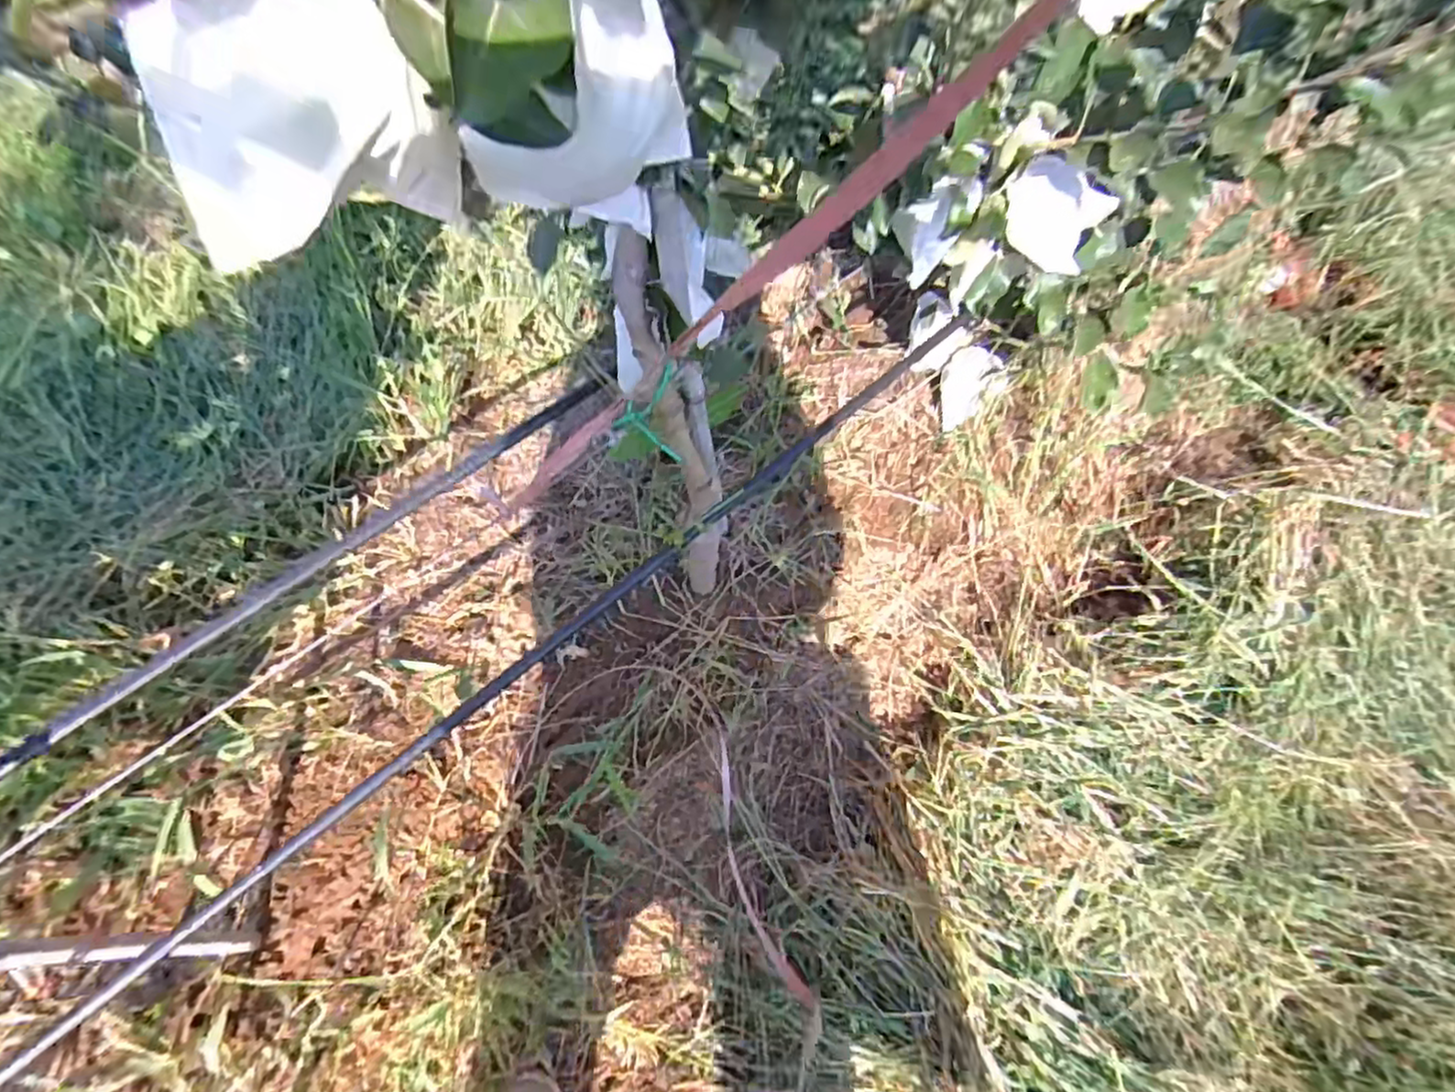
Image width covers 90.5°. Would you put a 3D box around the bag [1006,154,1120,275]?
[{"bbox_3d":[0.345,-0.357,0.781,0.104,0.060,0.091,31,111,-3],"label":"bag"}]

